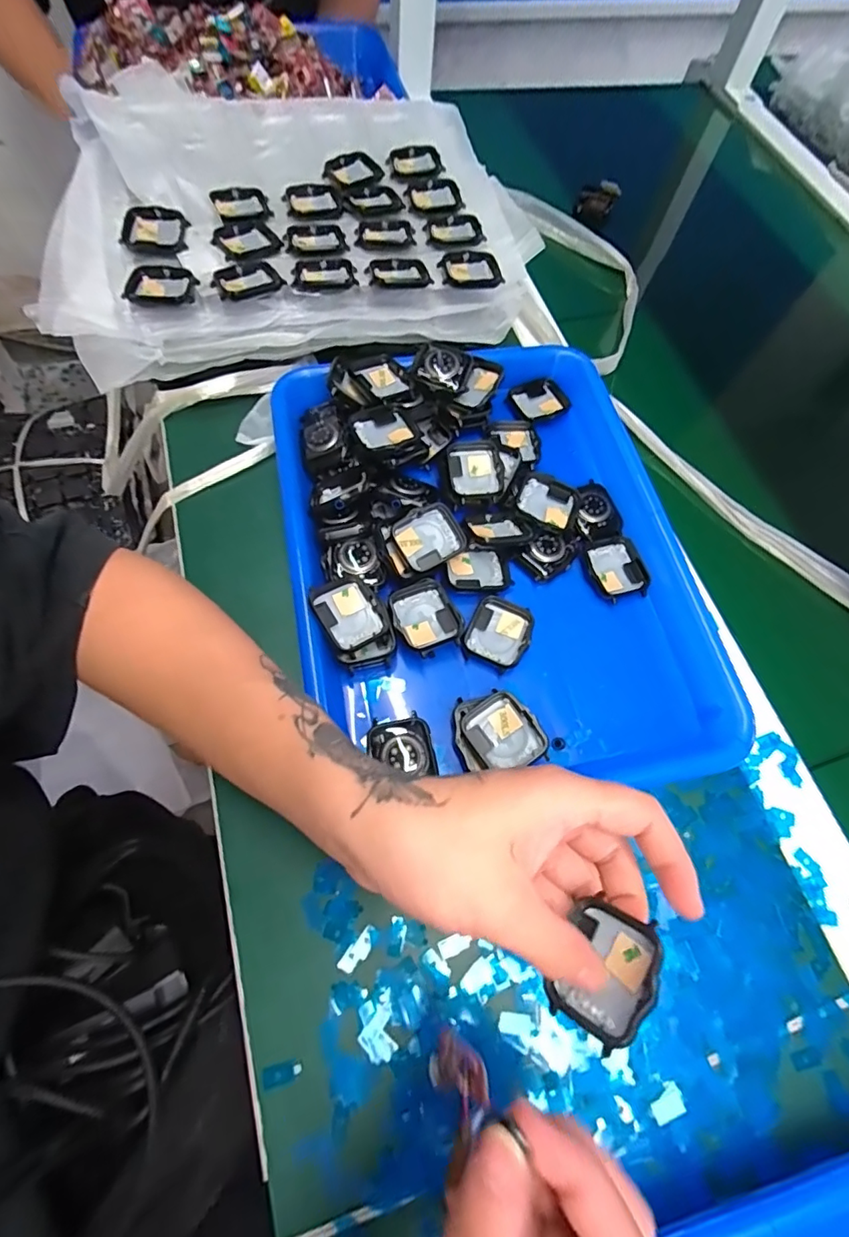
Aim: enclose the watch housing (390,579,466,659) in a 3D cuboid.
[{"bbox_3d":[0.001,0.001,0.328,0.039,0.018,0.046,-25,70,-14],"label":"watch housing"}]

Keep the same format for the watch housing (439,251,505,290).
[{"bbox_3d":[0.036,-0.275,0.413,0.047,0.007,0.036,-11,67,-9],"label":"watch housing"}]

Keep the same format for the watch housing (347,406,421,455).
[{"bbox_3d":[-0.026,-0.128,0.359,0.046,0.011,0.036,-18,68,-12],"label":"watch housing"}]

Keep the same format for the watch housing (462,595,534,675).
[{"bbox_3d":[0.047,0.010,0.334,0.040,0.012,0.046,26,67,8],"label":"watch housing"}]

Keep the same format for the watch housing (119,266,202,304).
[{"bbox_3d":[-0.190,-0.243,0.383,0.046,0.014,0.035,4,66,-2],"label":"watch housing"}]

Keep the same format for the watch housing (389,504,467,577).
[{"bbox_3d":[0.003,-0.052,0.341,0.042,0.009,0.038,-28,91,-10],"label":"watch housing"}]

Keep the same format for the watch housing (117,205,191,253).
[{"bbox_3d":[-0.209,-0.303,0.407,0.048,0.015,0.033,13,66,2],"label":"watch housing"}]

